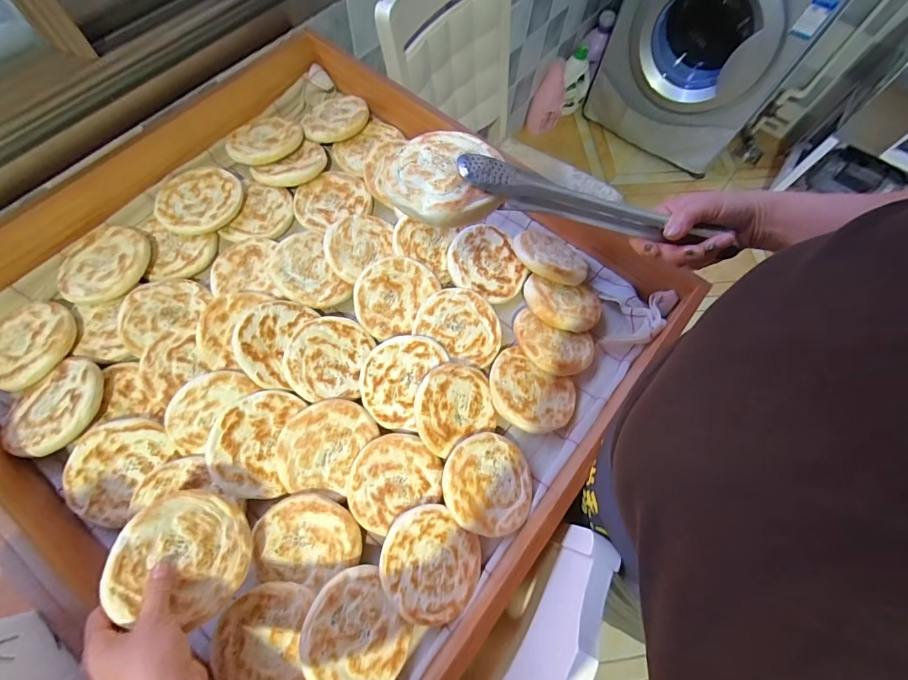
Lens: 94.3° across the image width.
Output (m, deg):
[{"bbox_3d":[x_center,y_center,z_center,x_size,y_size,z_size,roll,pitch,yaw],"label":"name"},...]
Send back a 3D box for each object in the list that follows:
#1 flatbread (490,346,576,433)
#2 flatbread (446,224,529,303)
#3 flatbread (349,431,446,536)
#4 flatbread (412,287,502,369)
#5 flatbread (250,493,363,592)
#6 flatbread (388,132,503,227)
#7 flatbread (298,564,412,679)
[{"bbox_3d":[0.103,0.071,0.567,0.118,0.026,0.100,30,69,9],"label":"flatbread"},{"bbox_3d":[0.049,-0.117,0.646,0.113,0.010,0.122,3,77,-13],"label":"flatbread"},{"bbox_3d":[-0.074,0.167,0.512,0.115,0.012,0.098,-25,71,-13],"label":"flatbread"},{"bbox_3d":[0.011,-0.023,0.607,0.120,0.025,0.094,22,68,5],"label":"flatbread"},{"bbox_3d":[-0.168,0.230,0.483,0.117,0.016,0.093,11,67,1],"label":"flatbread"},{"bbox_3d":[-0.010,-0.161,0.411,0.106,0.015,0.104,-2,69,-3],"label":"flatbread"},{"bbox_3d":[-0.105,0.316,0.445,0.105,0.012,0.123,-31,88,-36],"label":"flatbread"}]

